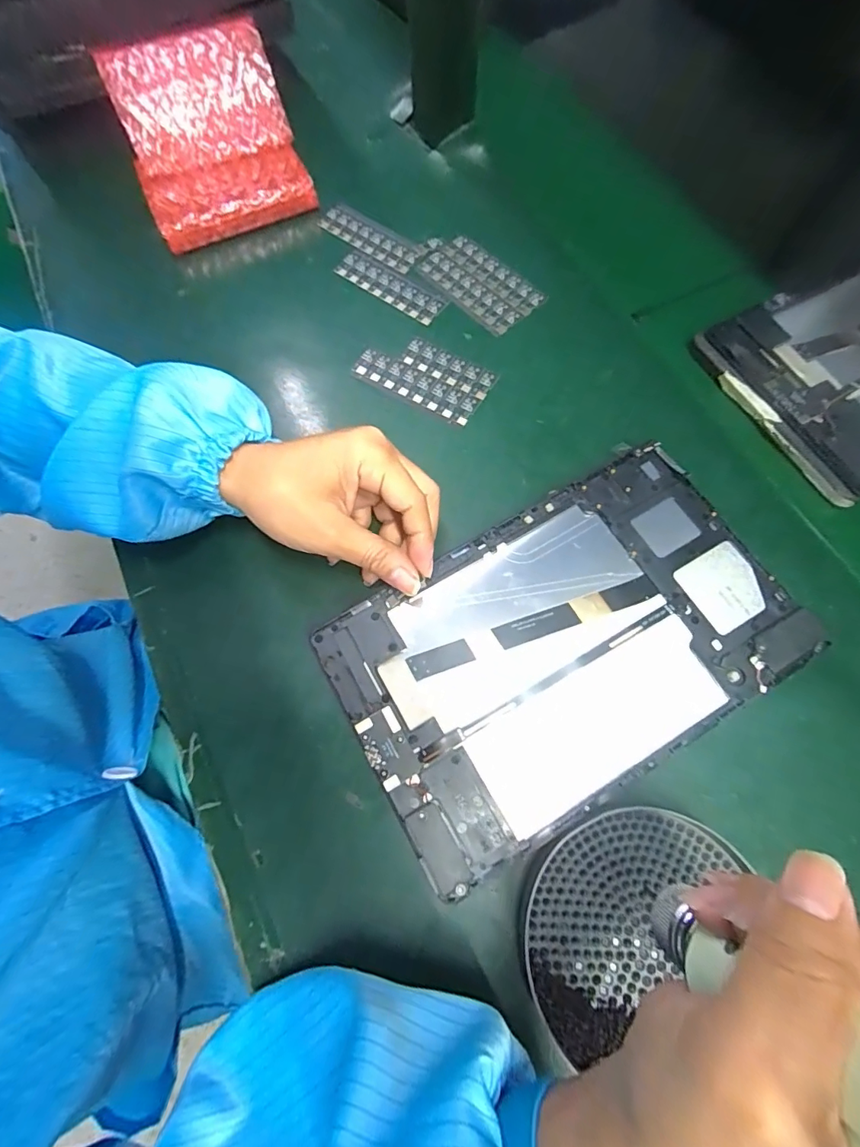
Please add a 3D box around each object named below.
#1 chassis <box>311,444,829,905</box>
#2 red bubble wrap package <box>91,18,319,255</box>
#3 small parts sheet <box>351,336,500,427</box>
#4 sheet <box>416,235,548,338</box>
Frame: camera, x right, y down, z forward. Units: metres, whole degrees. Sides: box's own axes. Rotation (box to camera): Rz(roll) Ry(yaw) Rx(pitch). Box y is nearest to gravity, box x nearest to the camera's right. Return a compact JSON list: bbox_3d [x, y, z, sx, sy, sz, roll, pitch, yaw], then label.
[{"bbox_3d":[0.072,0.037,0.259,0.235,0.007,0.147,-28,71,-8],"label":"chassis"},{"bbox_3d":[-0.173,-0.342,0.377,0.129,0.080,0.120,-22,71,-6],"label":"red bubble wrap package"},{"bbox_3d":[-0.004,-0.142,0.338,0.093,0.004,0.051,30,74,12],"label":"small parts sheet"},{"bbox_3d":[0.037,-0.222,0.364,0.051,0.004,0.093,-42,74,-12],"label":"sheet"}]

